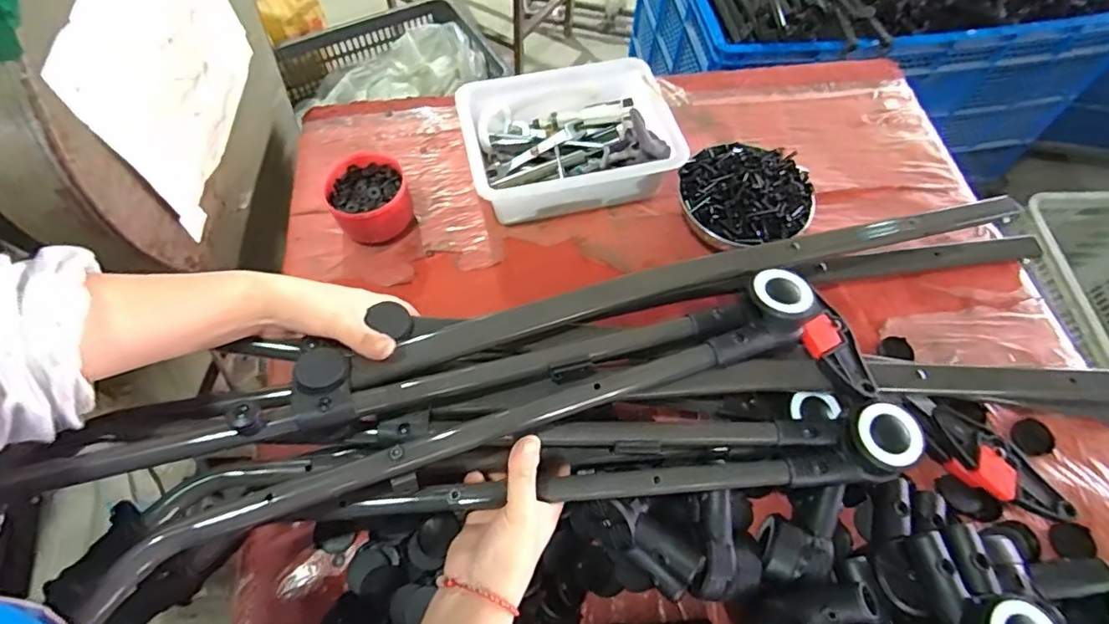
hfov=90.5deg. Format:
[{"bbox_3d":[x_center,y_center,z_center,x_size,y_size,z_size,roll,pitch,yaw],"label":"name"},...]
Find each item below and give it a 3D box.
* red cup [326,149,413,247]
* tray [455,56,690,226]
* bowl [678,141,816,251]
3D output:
[{"bbox_3d":[-0.211,-0.128,0.629,0.088,0.057,0.094,-23,65,-12],"label":"red cup"},{"bbox_3d":[0.014,-0.212,0.668,0.239,0.070,0.185,-11,63,-6],"label":"tray"},{"bbox_3d":[0.215,-0.126,0.627,0.134,0.066,0.135,0,62,-1],"label":"bowl"}]

